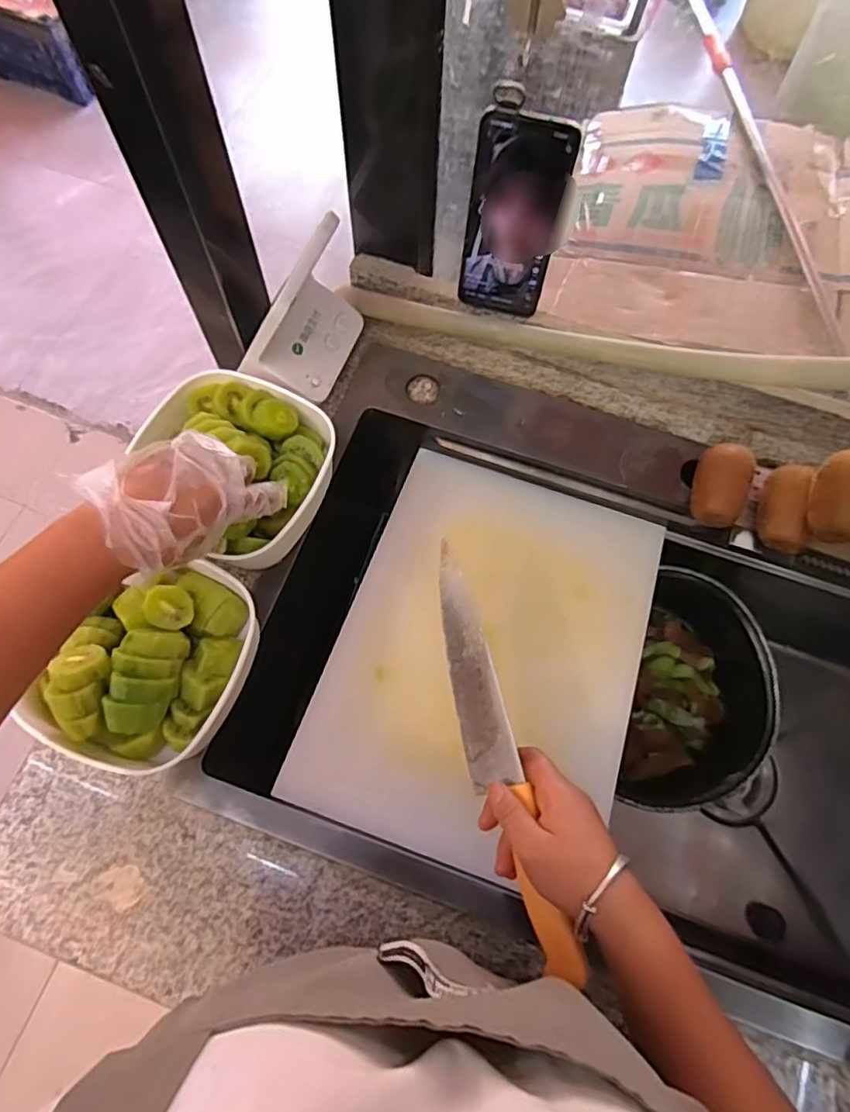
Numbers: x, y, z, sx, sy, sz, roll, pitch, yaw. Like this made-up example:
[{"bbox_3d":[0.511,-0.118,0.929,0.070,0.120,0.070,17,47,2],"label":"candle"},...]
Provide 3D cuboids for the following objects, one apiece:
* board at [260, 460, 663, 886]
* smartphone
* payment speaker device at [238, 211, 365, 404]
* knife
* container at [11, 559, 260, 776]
[{"bbox_3d":[0.059,0.081,0.538,0.261,0.019,0.353,17,66,8],"label":"board"},{"bbox_3d":[0.075,-0.284,0.510,0.076,0.159,0.012,13,56,2],"label":"smartphone"},{"bbox_3d":[-0.111,-0.220,0.537,0.071,0.123,0.125,28,71,9],"label":"payment speaker device"},{"bbox_3d":[0.048,0.136,0.434,0.036,0.026,0.296,-13,66,-6],"label":"knife"},{"bbox_3d":[-0.213,0.086,0.474,0.138,0.072,0.162,19,70,5],"label":"container"}]

